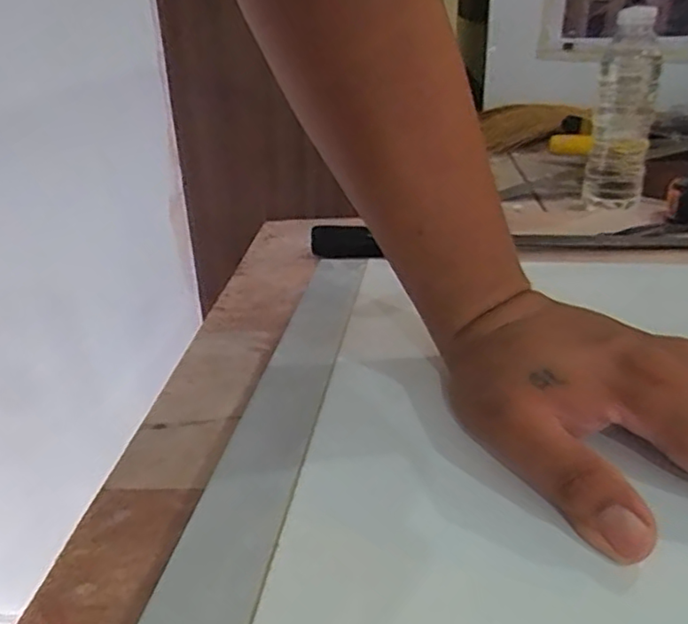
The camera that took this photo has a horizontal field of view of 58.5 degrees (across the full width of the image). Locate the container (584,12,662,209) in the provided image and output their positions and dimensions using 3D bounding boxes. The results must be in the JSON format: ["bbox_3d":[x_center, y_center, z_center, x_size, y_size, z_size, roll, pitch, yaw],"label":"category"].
[{"bbox_3d":[0.267,-0.184,0.588,0.056,0.169,0.049,10,29,23],"label":"container"}]

